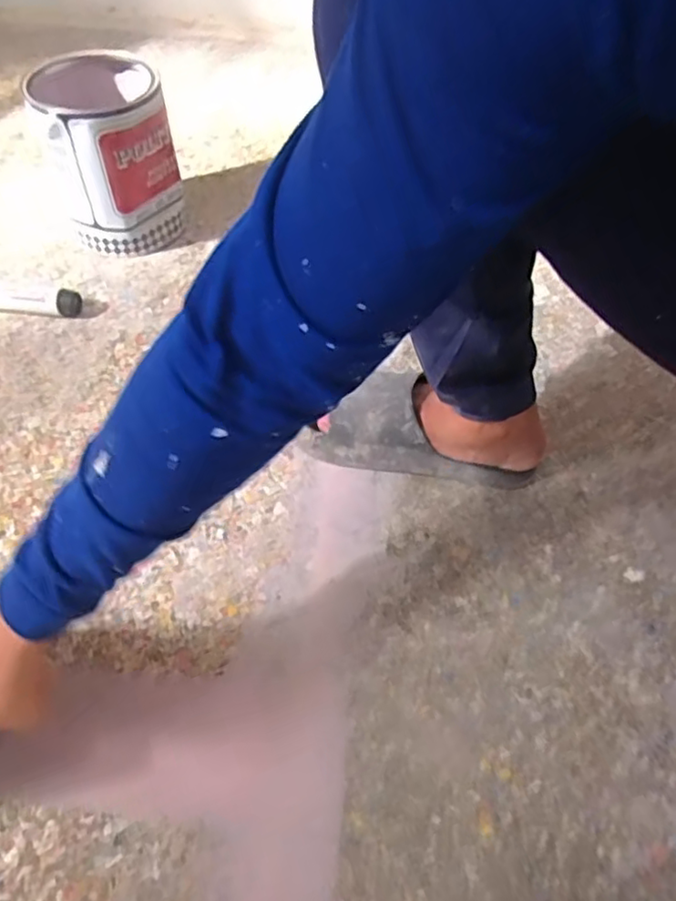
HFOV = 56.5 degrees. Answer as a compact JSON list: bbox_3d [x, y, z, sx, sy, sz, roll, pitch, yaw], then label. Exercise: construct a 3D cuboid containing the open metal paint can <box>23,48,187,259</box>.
[{"bbox_3d":[-0.305,-0.391,0.854,0.156,0.201,0.166,1,54,-2],"label":"open metal paint can"}]

